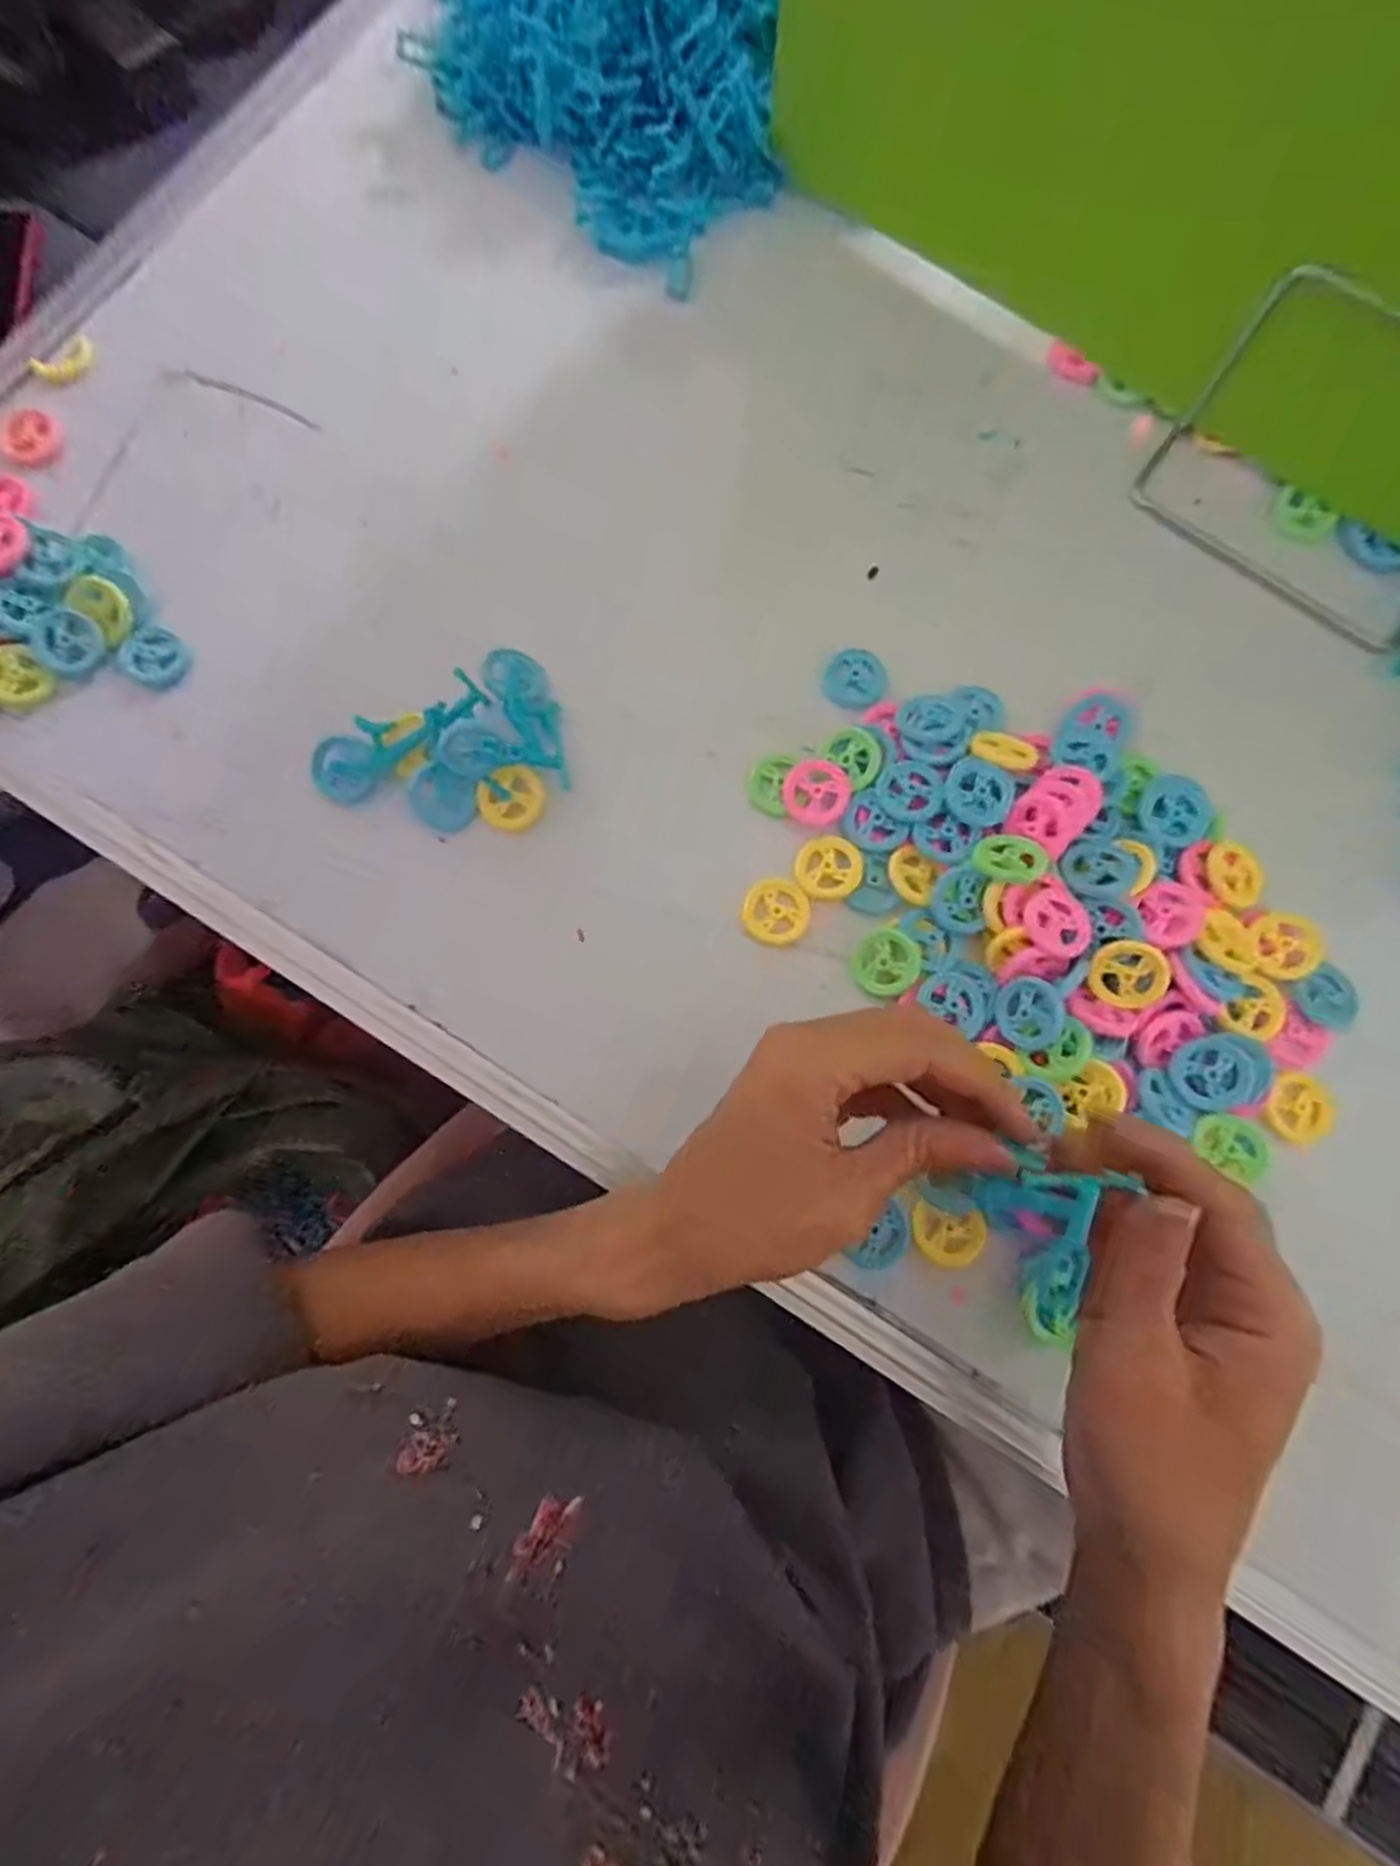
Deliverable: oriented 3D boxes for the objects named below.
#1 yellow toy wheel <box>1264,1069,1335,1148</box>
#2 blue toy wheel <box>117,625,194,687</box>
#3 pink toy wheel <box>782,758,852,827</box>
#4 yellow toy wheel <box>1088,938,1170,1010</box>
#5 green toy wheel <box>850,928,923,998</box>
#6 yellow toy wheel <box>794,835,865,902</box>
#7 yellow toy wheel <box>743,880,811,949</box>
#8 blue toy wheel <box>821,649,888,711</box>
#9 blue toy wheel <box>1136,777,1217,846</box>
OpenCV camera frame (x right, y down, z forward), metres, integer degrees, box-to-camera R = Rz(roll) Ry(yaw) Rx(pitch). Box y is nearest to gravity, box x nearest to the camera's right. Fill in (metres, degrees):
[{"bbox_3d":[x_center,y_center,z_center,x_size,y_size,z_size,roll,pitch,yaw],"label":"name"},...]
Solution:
[{"bbox_3d":[0.257,0.075,0.325,0.027,0.004,0.030,31,80,7],"label":"yellow toy wheel"},{"bbox_3d":[-0.258,-0.130,0.361,0.031,0.006,0.027,28,80,6],"label":"blue toy wheel"},{"bbox_3d":[0.053,-0.064,0.346,0.030,0.004,0.029,0,78,1],"label":"pink toy wheel"},{"bbox_3d":[0.178,0.017,0.317,0.028,0.006,0.028,22,106,15],"label":"yellow toy wheel"},{"bbox_3d":[0.081,0.013,0.333,0.028,0.004,0.029,-2,85,19],"label":"green toy wheel"},{"bbox_3d":[0.058,-0.029,0.341,0.029,0.004,0.029,0,78,1],"label":"yellow toy wheel"},{"bbox_3d":[0.034,-0.009,0.339,0.029,0.004,0.030,0,78,1],"label":"yellow toy wheel"},{"bbox_3d":[0.074,-0.120,0.362,0.029,0.004,0.031,0,78,1],"label":"blue toy wheel"},{"bbox_3d":[0.212,-0.055,0.340,0.029,0.008,0.033,4,78,2],"label":"blue toy wheel"}]

